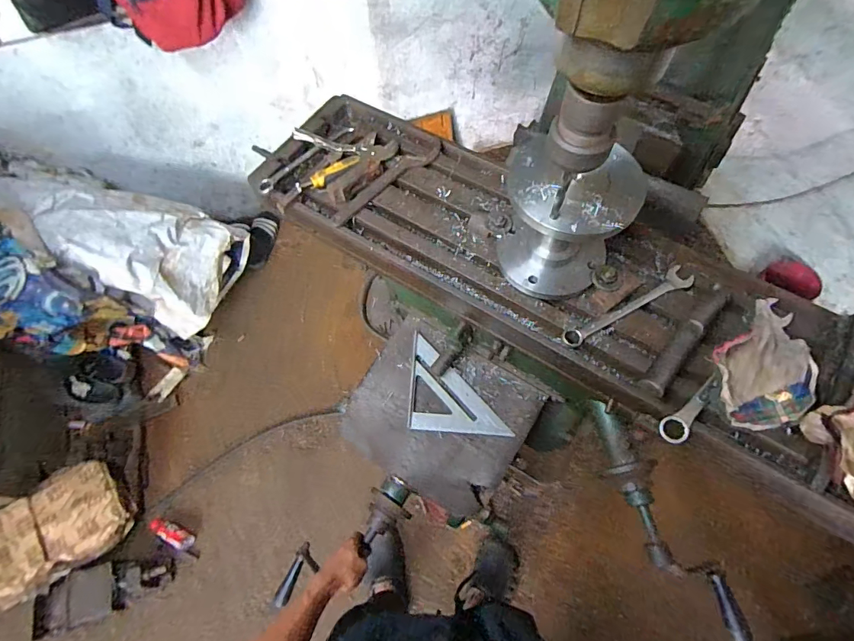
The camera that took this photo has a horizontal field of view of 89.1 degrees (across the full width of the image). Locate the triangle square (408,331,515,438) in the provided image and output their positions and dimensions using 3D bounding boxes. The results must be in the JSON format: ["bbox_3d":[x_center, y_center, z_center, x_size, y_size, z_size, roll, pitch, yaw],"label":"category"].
[{"bbox_3d":[0.058,0.113,0.760,0.169,0.016,0.167,3,66,4],"label":"triangle square"}]

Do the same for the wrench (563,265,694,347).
[{"bbox_3d":[0.298,-0.021,0.639,0.222,0.017,0.034,-27,67,-10],"label":"wrench"}]

